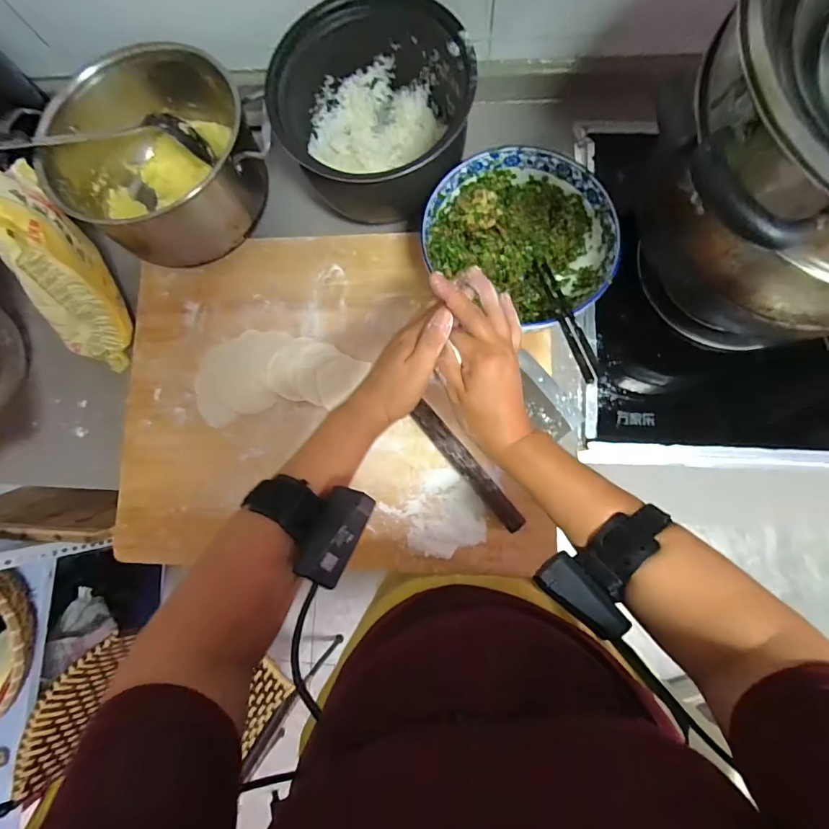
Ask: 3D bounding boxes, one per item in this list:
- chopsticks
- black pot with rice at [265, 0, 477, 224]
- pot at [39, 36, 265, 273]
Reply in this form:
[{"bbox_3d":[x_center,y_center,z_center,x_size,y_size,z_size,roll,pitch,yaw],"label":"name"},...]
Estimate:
[{"bbox_3d":[0.167,-0.107,0.480,0.018,0.021,0.206,-6,48,3],"label":"chopsticks"},{"bbox_3d":[-0.052,-0.373,0.539,0.220,0.139,0.216,0,83,4],"label":"black pot with rice"},{"bbox_3d":[-0.322,-0.327,0.556,0.242,0.136,0.238,0,83,4],"label":"pot"}]

